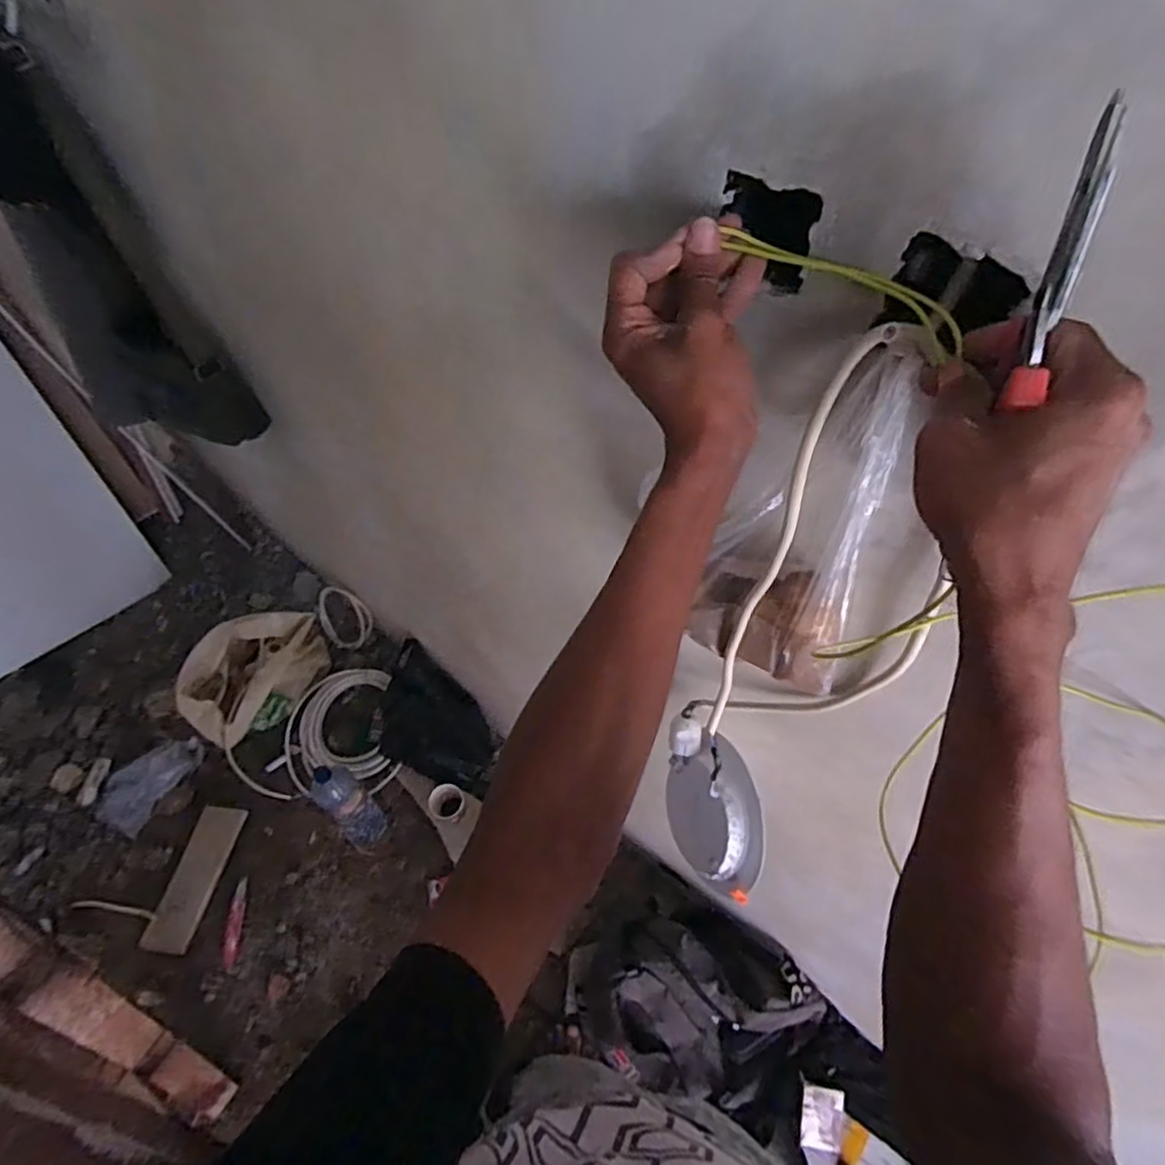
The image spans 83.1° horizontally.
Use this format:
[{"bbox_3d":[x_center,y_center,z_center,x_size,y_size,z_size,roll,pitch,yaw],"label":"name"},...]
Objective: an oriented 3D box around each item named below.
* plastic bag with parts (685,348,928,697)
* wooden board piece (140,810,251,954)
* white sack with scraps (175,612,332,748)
[{"bbox_3d":[0.150,-0.027,0.457,0.121,0.254,0.063,25,58,19],"label":"plastic bag with parts"},{"bbox_3d":[-0.830,0.632,1.417,0.094,0.030,0.286,6,54,6],"label":"wooden board piece"},{"bbox_3d":[-0.798,0.219,1.609,0.204,0.175,0.347,20,56,16],"label":"white sack with scraps"}]

